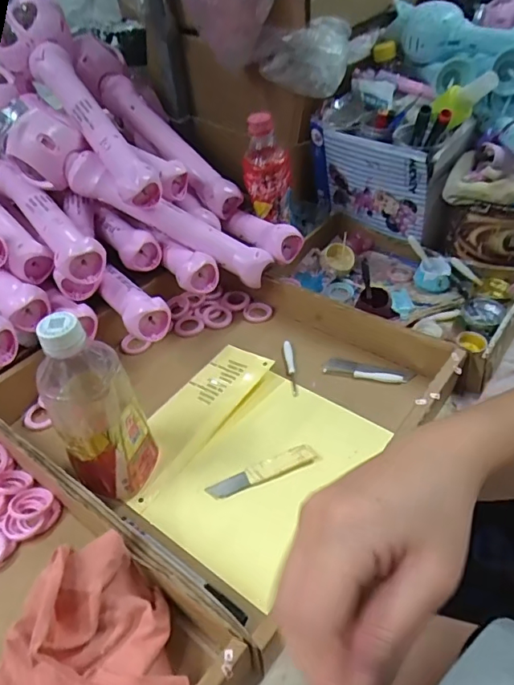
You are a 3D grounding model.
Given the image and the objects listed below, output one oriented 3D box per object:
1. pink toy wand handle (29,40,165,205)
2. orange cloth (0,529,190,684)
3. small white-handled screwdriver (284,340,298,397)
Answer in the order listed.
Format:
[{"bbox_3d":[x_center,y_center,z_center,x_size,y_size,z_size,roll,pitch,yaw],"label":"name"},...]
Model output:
[{"bbox_3d":[-0.198,-0.267,0.598,0.044,0.040,0.255,-29,74,-25],"label":"pink toy wand handle"},{"bbox_3d":[-0.129,0.219,0.327,0.150,0.072,0.127,-18,45,-16],"label":"orange cloth"},{"bbox_3d":[0.039,0.028,0.570,0.011,0.008,0.082,-4,43,-1],"label":"small white-handled screwdriver"}]

